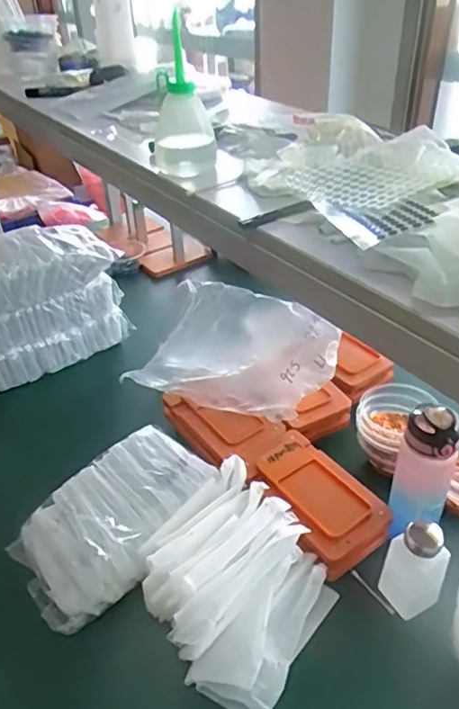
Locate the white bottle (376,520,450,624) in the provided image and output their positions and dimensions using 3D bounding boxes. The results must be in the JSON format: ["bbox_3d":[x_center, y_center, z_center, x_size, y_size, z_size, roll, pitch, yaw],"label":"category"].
[{"bbox_3d":[0.213,0.255,0.647,0.061,0.122,0.049,-12,37,-11],"label":"white bottle"}]

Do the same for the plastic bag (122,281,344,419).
[{"bbox_3d":[-0.013,-0.008,0.826,0.334,0.194,0.074,9,38,16],"label":"plastic bag"}]

